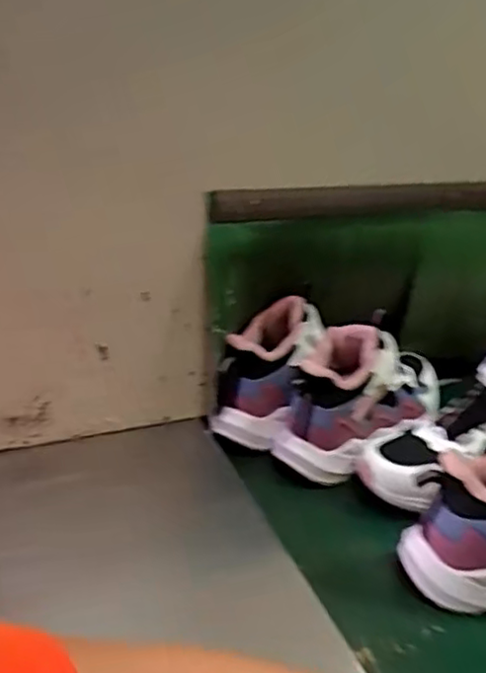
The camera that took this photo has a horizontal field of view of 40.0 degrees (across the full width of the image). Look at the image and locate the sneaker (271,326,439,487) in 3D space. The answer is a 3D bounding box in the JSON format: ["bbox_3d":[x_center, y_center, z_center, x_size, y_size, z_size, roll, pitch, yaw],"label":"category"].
[{"bbox_3d":[0.134,0.049,0.709,0.232,0.124,0.084,-19,33,-40],"label":"sneaker"}]

